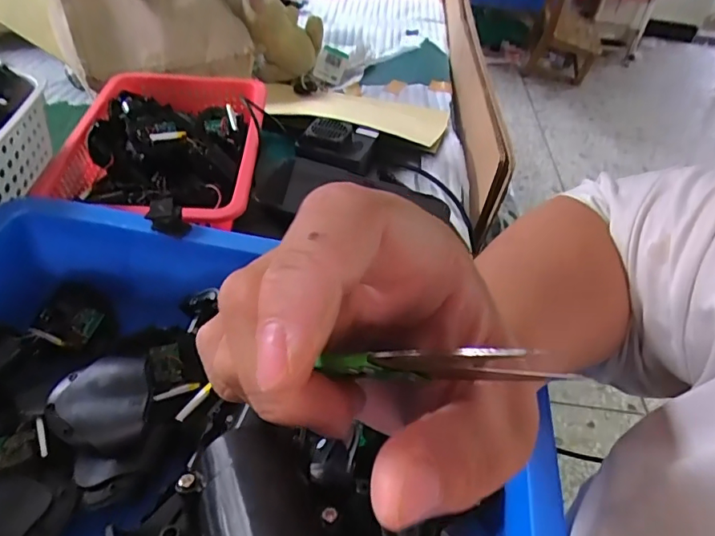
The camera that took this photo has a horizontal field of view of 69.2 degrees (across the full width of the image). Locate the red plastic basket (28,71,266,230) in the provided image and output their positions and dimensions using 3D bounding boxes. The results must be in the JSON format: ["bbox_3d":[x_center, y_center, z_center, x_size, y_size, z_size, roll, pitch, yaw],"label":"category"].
[{"bbox_3d":[-0.185,-0.120,0.503,0.180,0.051,0.242,5,43,-4],"label":"red plastic basket"}]

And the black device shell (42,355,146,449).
[{"bbox_3d":[-0.148,0.079,0.303,0.055,0.025,0.049,-6,66,-2],"label":"black device shell"}]

